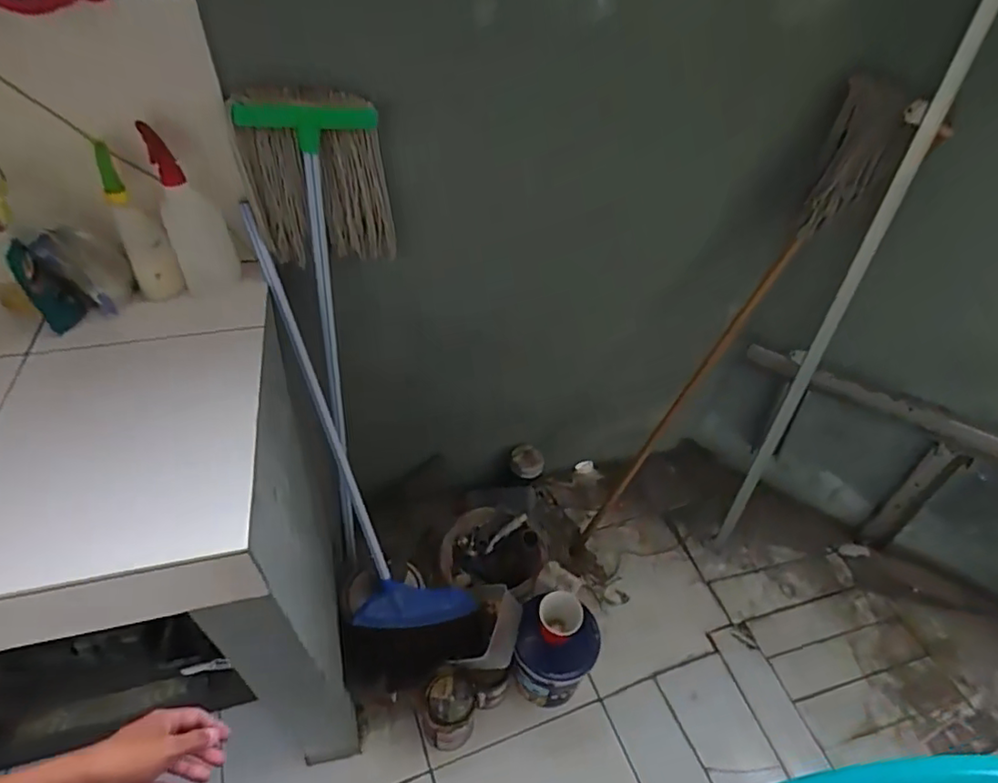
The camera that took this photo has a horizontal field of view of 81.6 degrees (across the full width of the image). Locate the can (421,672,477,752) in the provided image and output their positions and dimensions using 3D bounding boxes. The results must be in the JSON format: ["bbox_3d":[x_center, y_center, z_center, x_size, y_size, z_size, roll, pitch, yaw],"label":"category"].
[{"bbox_3d":[-0.109,0.683,1.229,0.126,0.137,0.111,-30,54,-28],"label":"can"}]

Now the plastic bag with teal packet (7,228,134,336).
[{"bbox_3d":[-0.621,-0.170,0.851,0.134,0.125,0.061,-31,54,-28],"label":"plastic bag with teal packet"}]

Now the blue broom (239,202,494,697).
[{"bbox_3d":[-0.252,0.163,1.101,0.305,1.008,0.133,-17,15,-12],"label":"blue broom"}]

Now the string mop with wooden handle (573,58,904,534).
[{"bbox_3d":[0.467,-0.074,1.298,0.107,1.167,0.128,-6,43,-45],"label":"string mop with wooden handle"}]

